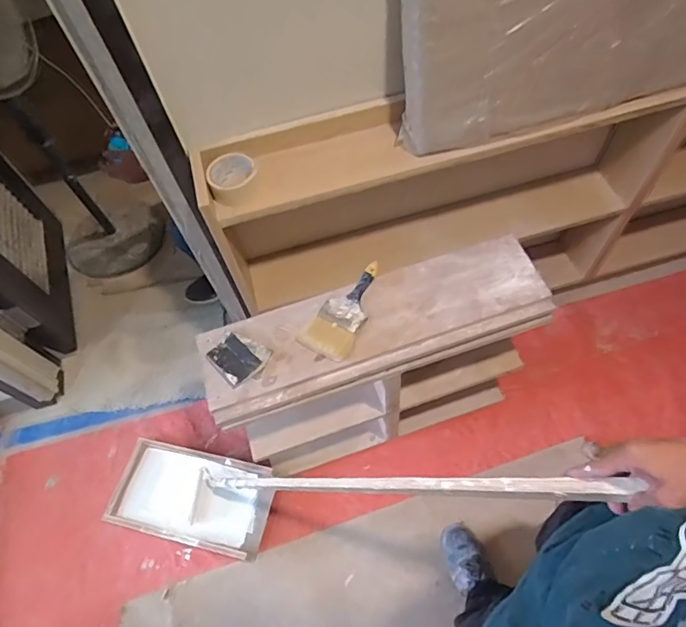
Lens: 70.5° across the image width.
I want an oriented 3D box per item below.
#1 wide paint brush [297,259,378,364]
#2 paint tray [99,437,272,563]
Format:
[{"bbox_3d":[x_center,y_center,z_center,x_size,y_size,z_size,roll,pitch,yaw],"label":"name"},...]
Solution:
[{"bbox_3d":[0.009,-0.020,1.015,0.099,0.033,0.247,21,64,16],"label":"wide paint brush"},{"bbox_3d":[-0.437,0.538,1.428,0.468,0.068,0.253,10,62,10],"label":"paint tray"}]

